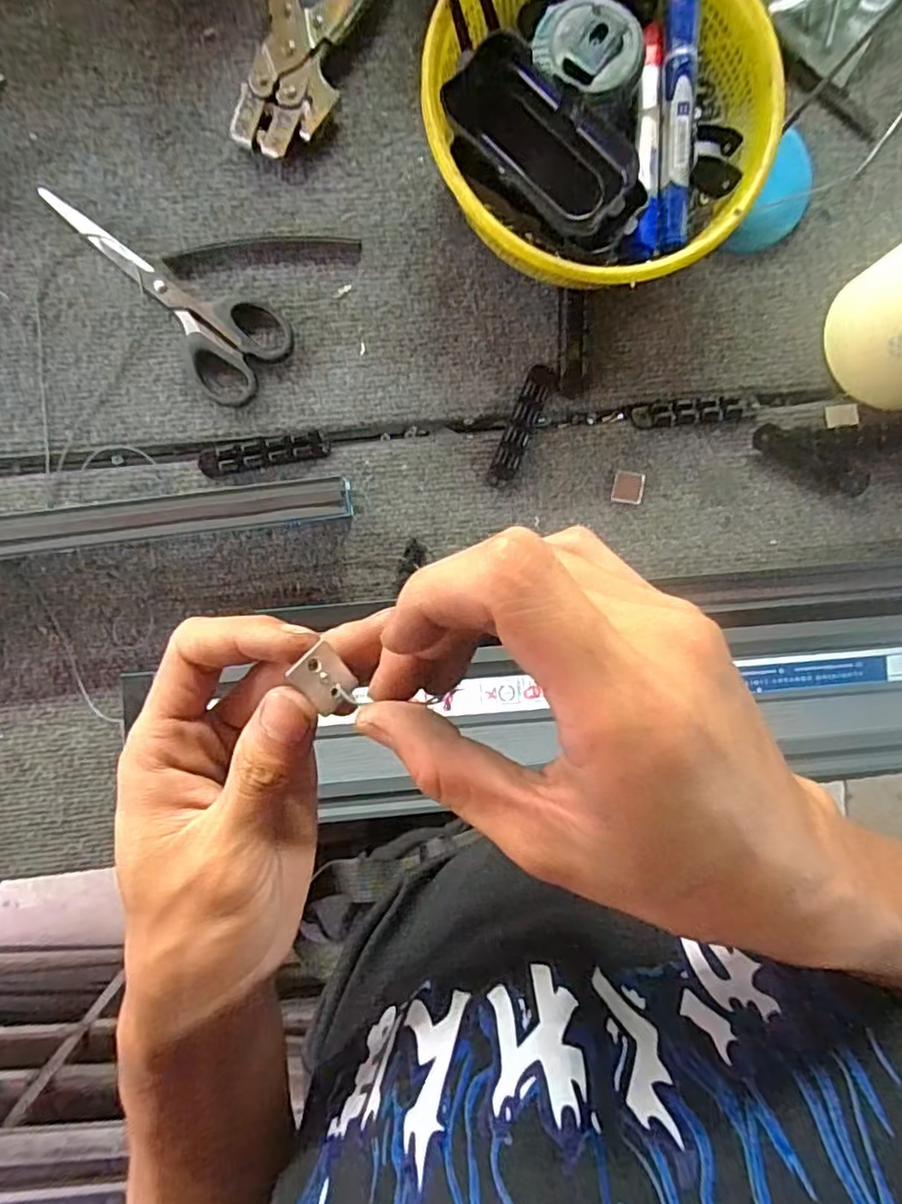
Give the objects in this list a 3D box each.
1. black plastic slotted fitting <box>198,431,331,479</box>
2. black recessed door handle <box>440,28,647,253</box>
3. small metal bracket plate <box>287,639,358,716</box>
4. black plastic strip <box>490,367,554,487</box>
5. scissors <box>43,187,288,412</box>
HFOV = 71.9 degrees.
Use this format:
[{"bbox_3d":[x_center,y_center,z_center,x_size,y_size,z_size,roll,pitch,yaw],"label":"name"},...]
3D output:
[{"bbox_3d":[-0.119,-0.094,0.393,0.081,0.006,0.018,-11,94,-2],"label":"black plastic slotted fitting"},{"bbox_3d":[0.052,-0.245,0.335,0.118,0.026,0.054,44,89,-4],"label":"black recessed door handle"},{"bbox_3d":[-0.040,0.024,0.193,0.013,0.004,0.020,-45,113,-30],"label":"small metal bracket plate"},{"bbox_3d":[0.046,-0.113,0.402,0.017,0.004,0.080,22,93,-4],"label":"black plastic strip"},{"bbox_3d":[-0.177,-0.194,0.381,0.165,0.008,0.062,41,91,-5],"label":"scissors"}]

